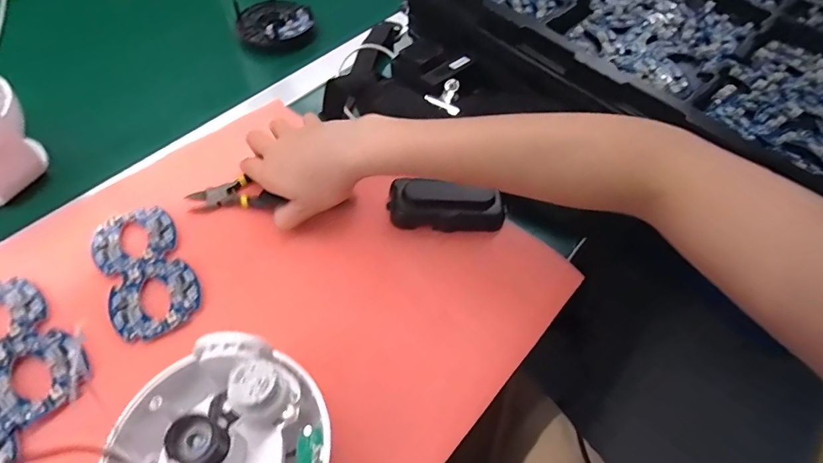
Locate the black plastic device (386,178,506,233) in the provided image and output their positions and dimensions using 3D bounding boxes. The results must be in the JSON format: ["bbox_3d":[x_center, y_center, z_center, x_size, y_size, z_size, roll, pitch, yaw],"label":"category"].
[{"bbox_3d":[0.033,-0.022,0.422,0.107,0.032,0.036,7,55,1],"label":"black plastic device"}]

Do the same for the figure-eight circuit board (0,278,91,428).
[{"bbox_3d":[-0.295,0.085,0.334,0.125,0.004,0.064,38,54,19],"label":"figure-eight circuit board"}]

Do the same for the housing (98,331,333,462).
[{"bbox_3d":[-0.104,0.113,0.238,0.112,0.057,0.111,2,55,-2],"label":"housing"}]

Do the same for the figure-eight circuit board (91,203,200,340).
[{"bbox_3d":[-0.222,0.030,0.378,0.065,0.005,0.126,-26,61,-20],"label":"figure-eight circuit board"}]

